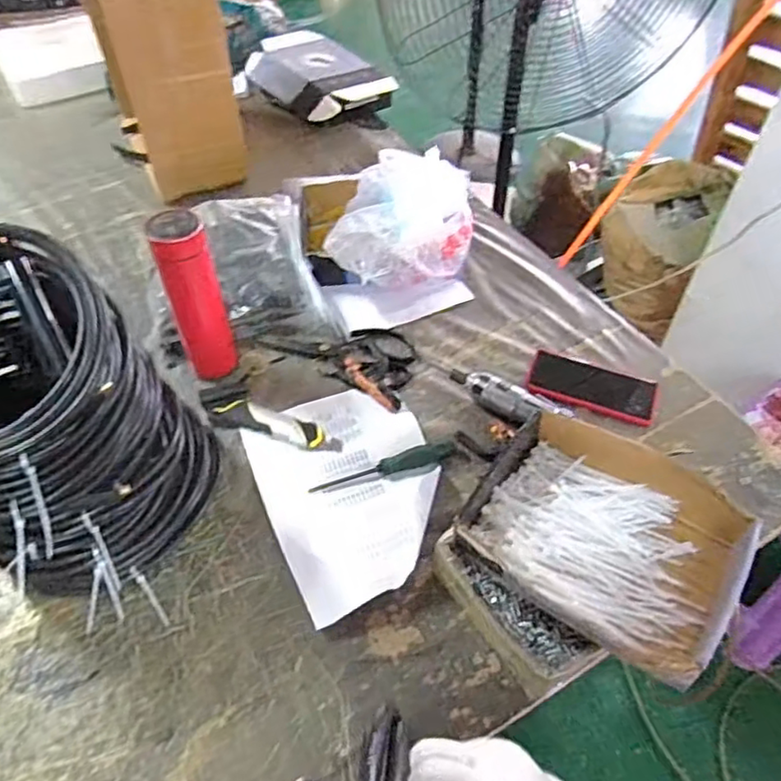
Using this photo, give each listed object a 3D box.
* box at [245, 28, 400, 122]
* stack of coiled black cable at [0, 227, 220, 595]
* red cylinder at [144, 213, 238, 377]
[{"bbox_3d":[-0.161,-0.678,1.385,0.210,0.090,0.336,-28,55,-22],"label":"box"},{"bbox_3d":[-0.350,0.026,0.653,0.250,0.290,0.246,22,53,18],"label":"stack of coiled black cable"},{"bbox_3d":[-0.244,-0.110,0.807,0.067,0.233,0.054,-20,52,-16],"label":"red cylinder"}]

